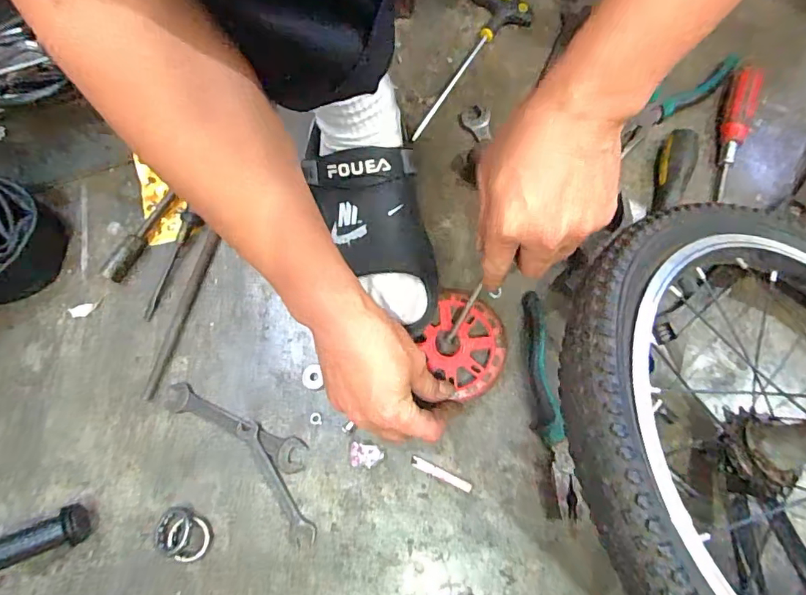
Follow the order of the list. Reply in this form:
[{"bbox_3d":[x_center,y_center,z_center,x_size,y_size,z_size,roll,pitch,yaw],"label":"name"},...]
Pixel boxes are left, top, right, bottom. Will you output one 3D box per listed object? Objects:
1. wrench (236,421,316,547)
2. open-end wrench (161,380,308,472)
[{"bbox_3d":[-0.114,0.163,0.434,0.019,0.009,0.119,-32,73,-8],"label":"wrench"},{"bbox_3d":[-0.154,0.118,0.448,0.142,0.007,0.028,23,74,9],"label":"open-end wrench"}]

